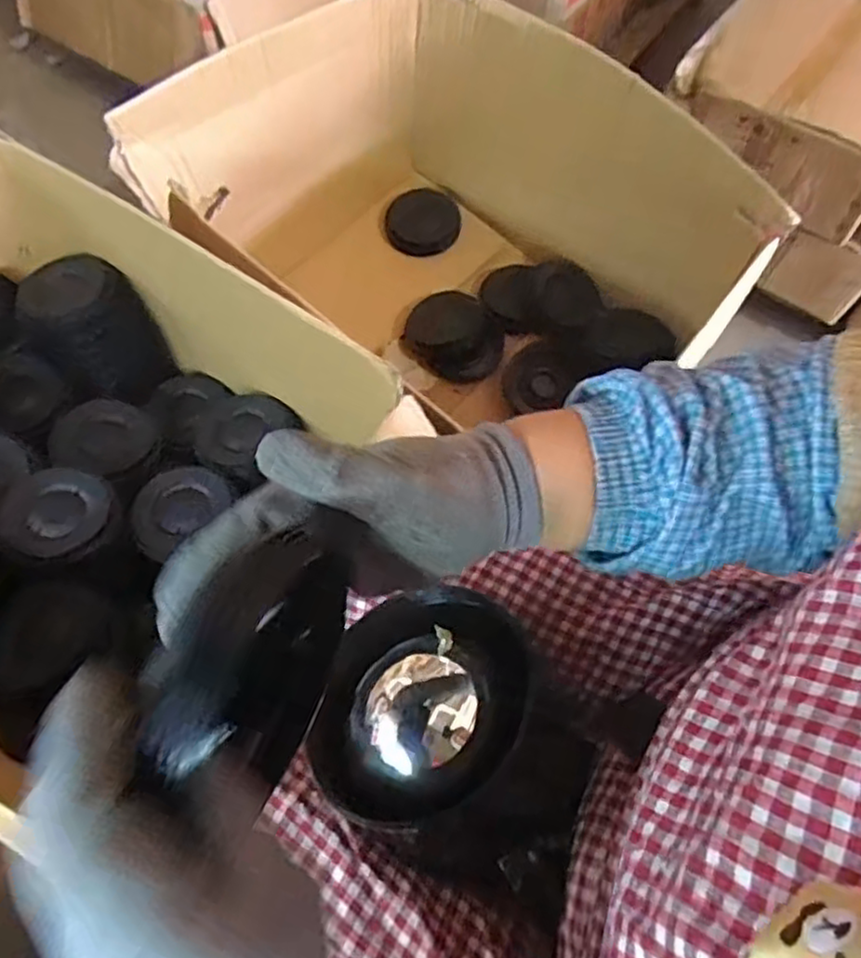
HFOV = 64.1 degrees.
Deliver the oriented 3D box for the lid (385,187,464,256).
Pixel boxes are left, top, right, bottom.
[{"bbox_3d":[-0.014,-0.424,1.131,0.122,0.019,0.115,-2,80,10],"label":"lid"}]

